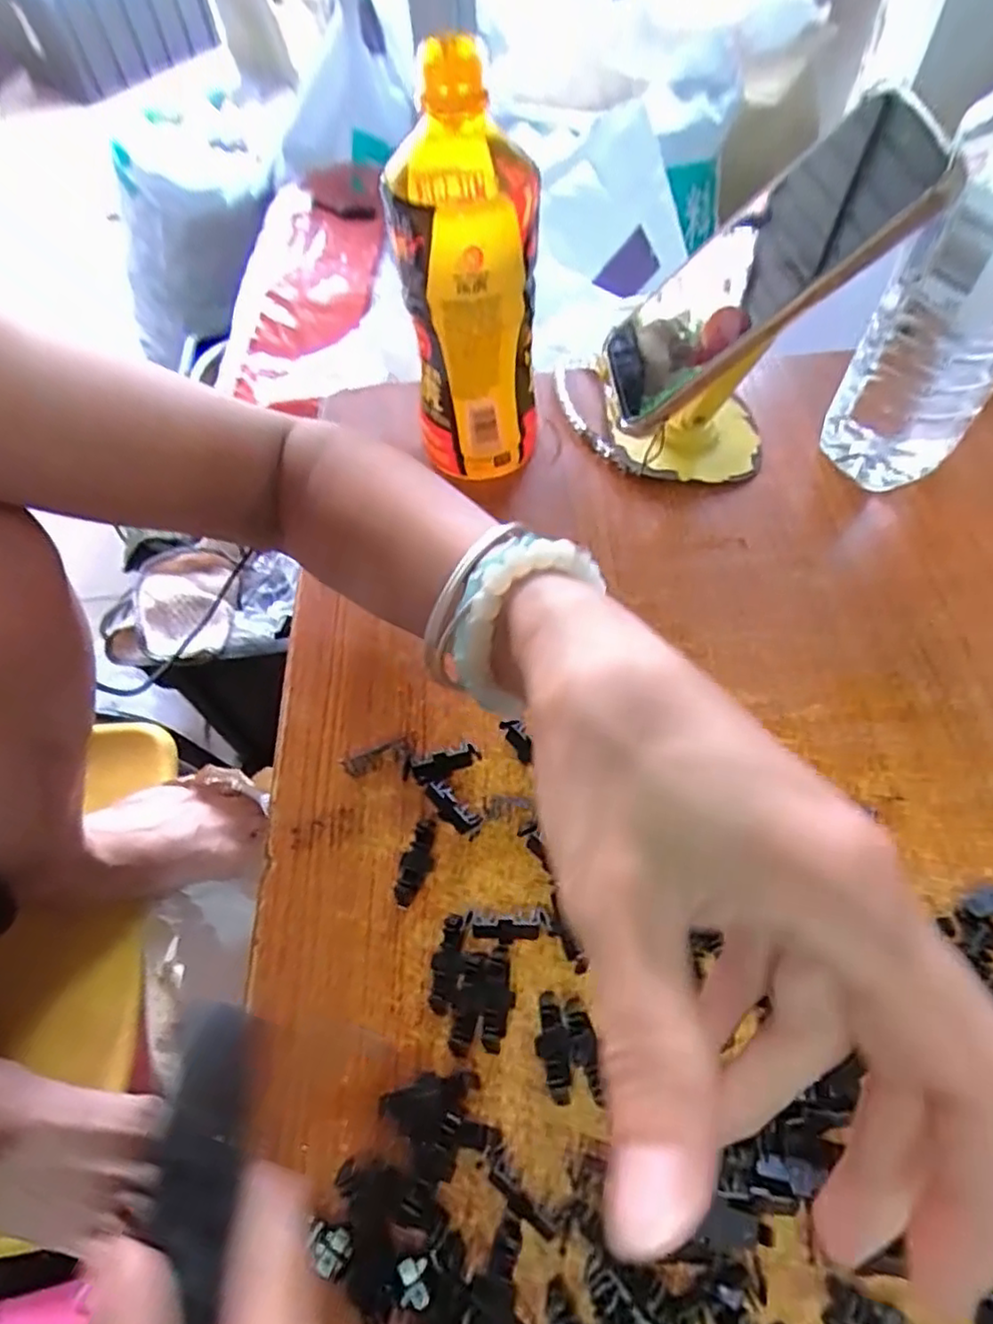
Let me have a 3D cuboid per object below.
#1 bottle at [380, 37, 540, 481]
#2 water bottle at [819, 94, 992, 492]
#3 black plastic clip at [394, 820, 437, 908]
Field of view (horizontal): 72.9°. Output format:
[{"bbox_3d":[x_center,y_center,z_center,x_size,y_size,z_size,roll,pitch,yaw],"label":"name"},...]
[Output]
[{"bbox_3d":[-0.015,-0.189,0.346,0.069,0.183,0.080,-4,58,0],"label":"bottle"},{"bbox_3d":[0.225,-0.181,0.316,0.069,0.205,0.078,27,63,18],"label":"water bottle"},{"bbox_3d":[-0.034,0.084,0.286,0.014,0.008,0.036,12,59,10],"label":"black plastic clip"}]

